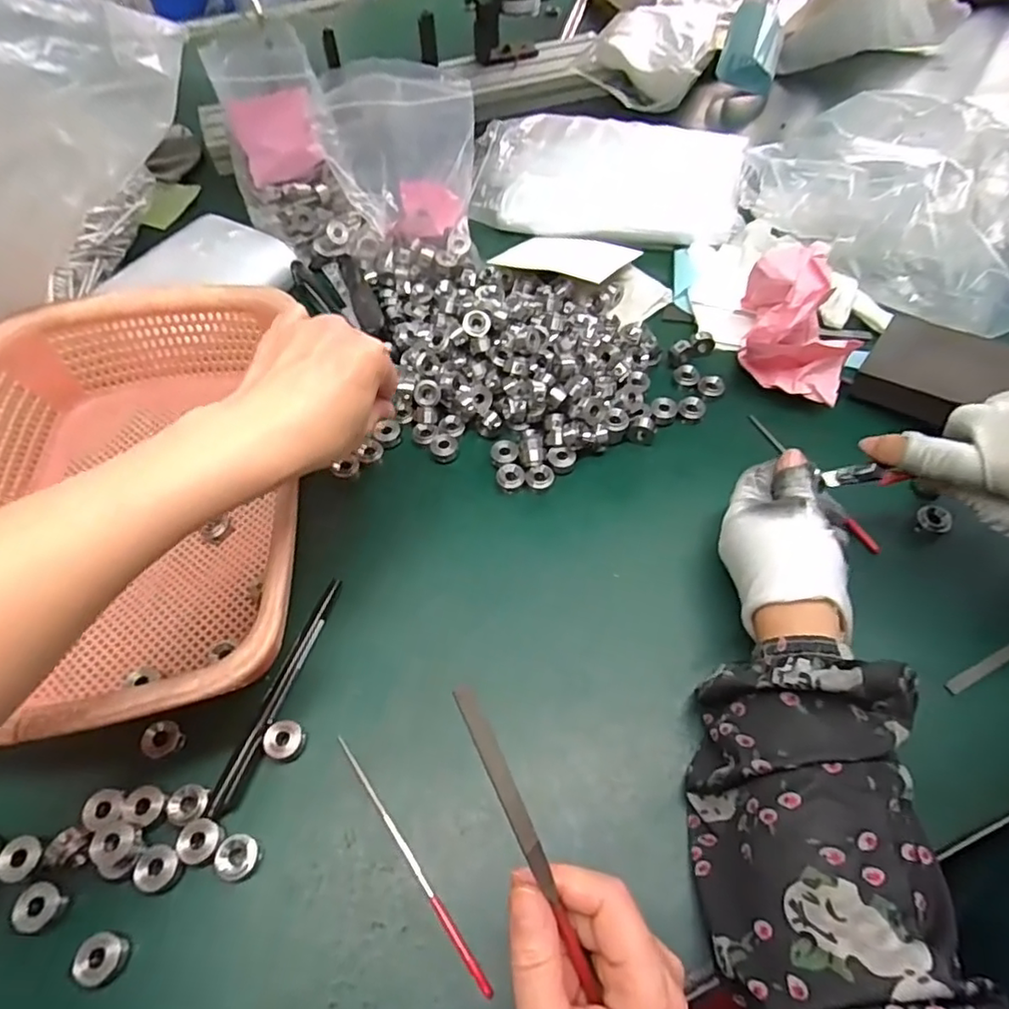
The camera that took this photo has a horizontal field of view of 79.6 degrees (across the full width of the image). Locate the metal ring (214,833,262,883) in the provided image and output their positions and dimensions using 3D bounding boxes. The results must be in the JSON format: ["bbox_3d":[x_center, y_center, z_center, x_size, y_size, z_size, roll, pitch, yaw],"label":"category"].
[{"bbox_3d":[-0.131,0.173,0.297,0.019,0.009,0.020,-1,57,1],"label":"metal ring"}]

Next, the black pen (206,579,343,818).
[{"bbox_3d":[-0.126,0.103,0.344,0.012,0.008,0.137,14,58,10],"label":"black pen"}]

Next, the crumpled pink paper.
[{"bbox_3d":[0.220,-0.135,0.452,0.090,0.072,0.088,27,61,17],"label":"crumpled pink paper"}]

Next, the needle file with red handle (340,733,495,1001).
[{"bbox_3d":[-0.047,0.172,0.298,0.006,0.004,0.135,-33,62,-18],"label":"needle file with red handle"}]

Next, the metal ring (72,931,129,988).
[{"bbox_3d":[-0.183,0.206,0.275,0.017,0.011,0.019,4,57,4],"label":"metal ring"}]

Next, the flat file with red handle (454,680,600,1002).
[{"bbox_3d":[0.009,0.125,0.224,0.008,0.006,0.134,-24,102,-14],"label":"flat file with red handle"}]

